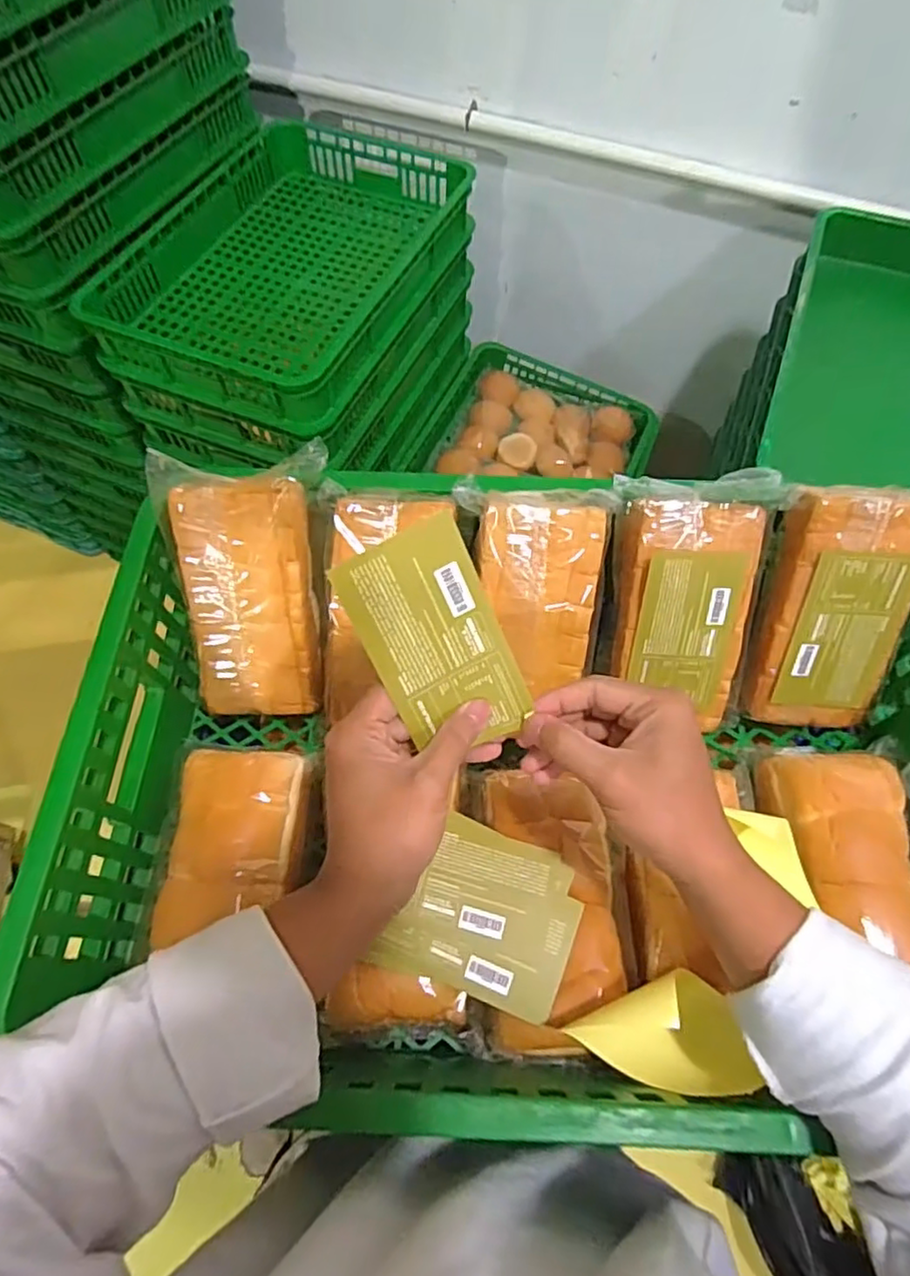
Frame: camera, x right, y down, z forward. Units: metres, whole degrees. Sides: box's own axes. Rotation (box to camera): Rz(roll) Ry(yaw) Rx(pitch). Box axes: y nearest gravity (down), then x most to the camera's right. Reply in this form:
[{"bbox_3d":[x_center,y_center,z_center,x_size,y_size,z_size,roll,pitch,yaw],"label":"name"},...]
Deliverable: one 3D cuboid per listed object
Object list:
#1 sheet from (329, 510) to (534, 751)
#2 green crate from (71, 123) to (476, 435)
[{"bbox_3d":[-0.008,0.004,0.347,0.070,0.124,0.010,-27,23,-9],"label":"sheet"},{"bbox_3d":[-0.259,-0.630,1.083,0.415,0.102,0.627,22,65,12],"label":"green crate"}]

